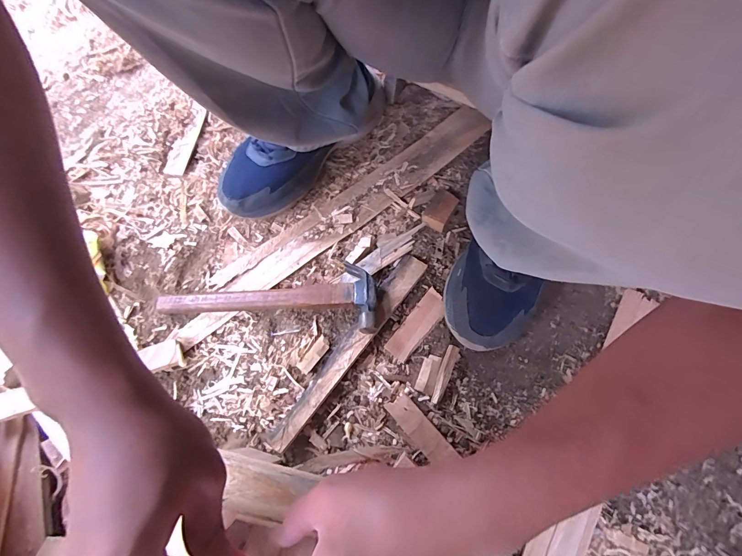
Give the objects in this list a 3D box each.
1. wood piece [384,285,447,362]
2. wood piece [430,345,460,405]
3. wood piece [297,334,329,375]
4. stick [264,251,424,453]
[{"bbox_3d":[0.061,0.059,0.459,0.034,0.004,0.100,39,77,9],"label":"wood piece"},{"bbox_3d":[0.089,0.116,0.436,0.014,0.014,0.072,25,75,5],"label":"wood piece"},{"bbox_3d":[-0.071,0.094,0.442,0.019,0.011,0.048,35,76,8],"label":"wood piece"},{"bbox_3d":[-0.025,0.083,0.447,0.034,0.015,0.283,36,77,8],"label":"stick"}]

